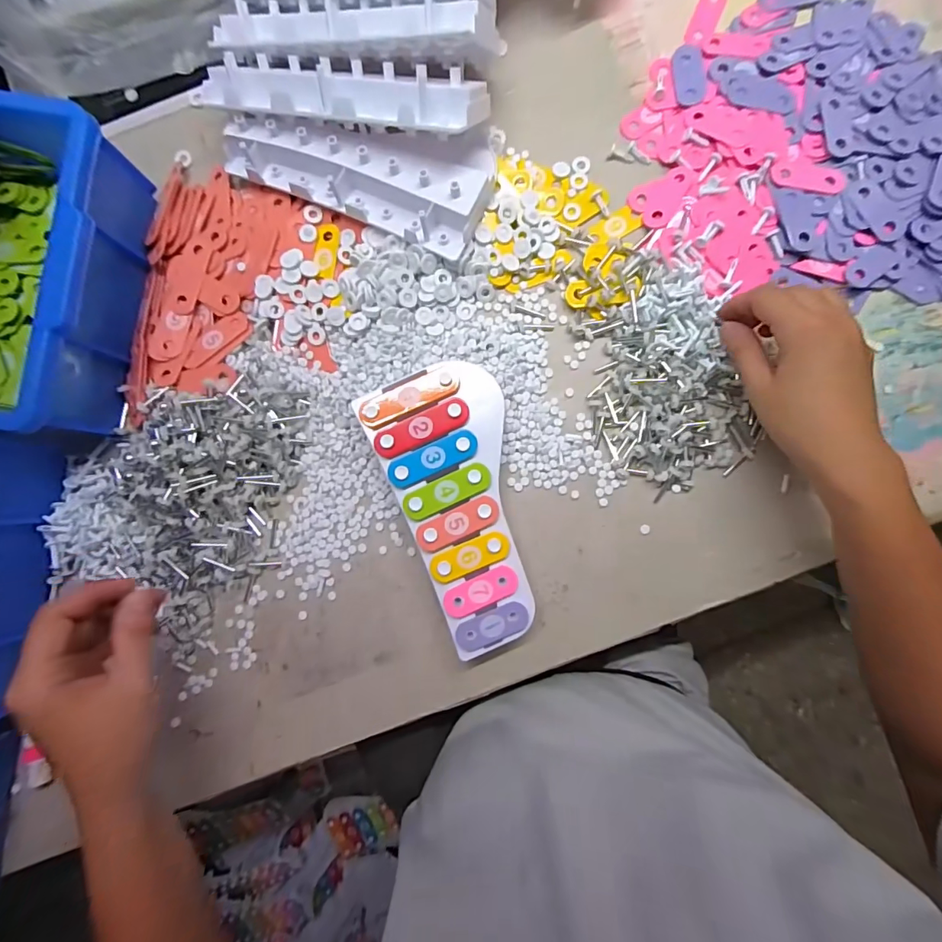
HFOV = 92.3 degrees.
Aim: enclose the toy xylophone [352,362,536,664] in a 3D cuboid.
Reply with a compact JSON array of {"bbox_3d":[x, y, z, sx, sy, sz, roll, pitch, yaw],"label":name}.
[{"bbox_3d":[-0.001,0.026,0.380,0.114,0.039,0.231,-24,87,1],"label":"toy xylophone"}]

